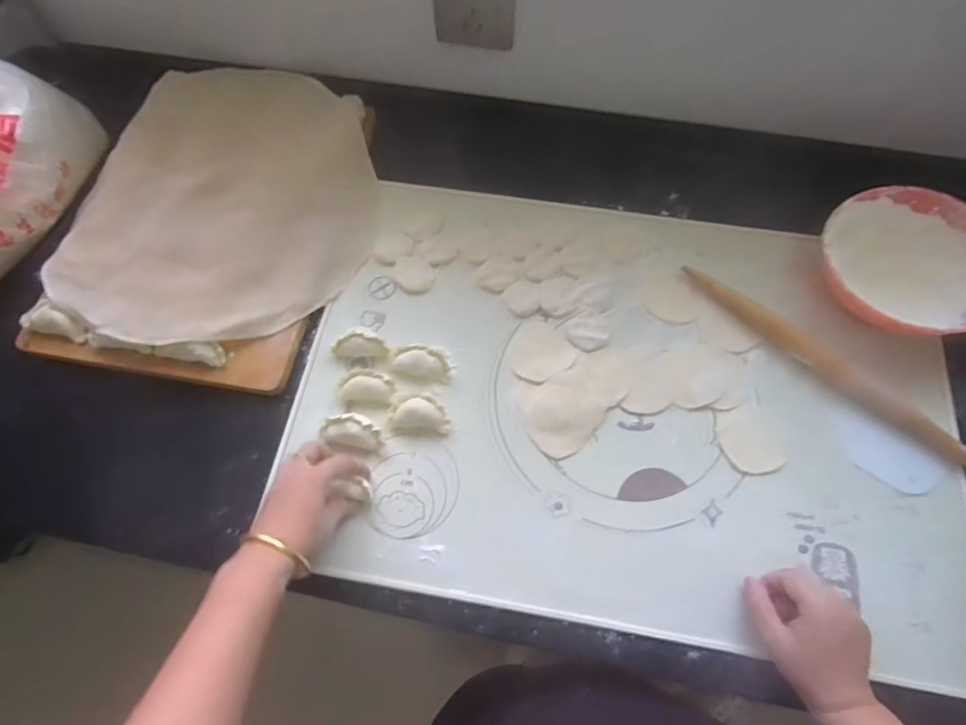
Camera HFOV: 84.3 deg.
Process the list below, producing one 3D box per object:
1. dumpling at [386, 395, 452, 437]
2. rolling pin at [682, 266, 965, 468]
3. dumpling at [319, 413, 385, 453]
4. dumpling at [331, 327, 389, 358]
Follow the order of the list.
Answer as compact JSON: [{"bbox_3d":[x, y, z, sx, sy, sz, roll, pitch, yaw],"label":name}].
[{"bbox_3d":[-0.063,0.052,0.527,0.060,0.022,0.033,1,68,3],"label":"dumpling"},{"bbox_3d":[0.339,0.003,0.529,0.319,0.021,0.030,40,75,16],"label":"rolling pin"},{"bbox_3d":[-0.126,0.068,0.519,0.060,0.025,0.029,10,69,6],"label":"dumpling"},{"bbox_3d":[-0.127,-0.019,0.557,0.056,0.025,0.027,3,69,3],"label":"dumpling"}]

